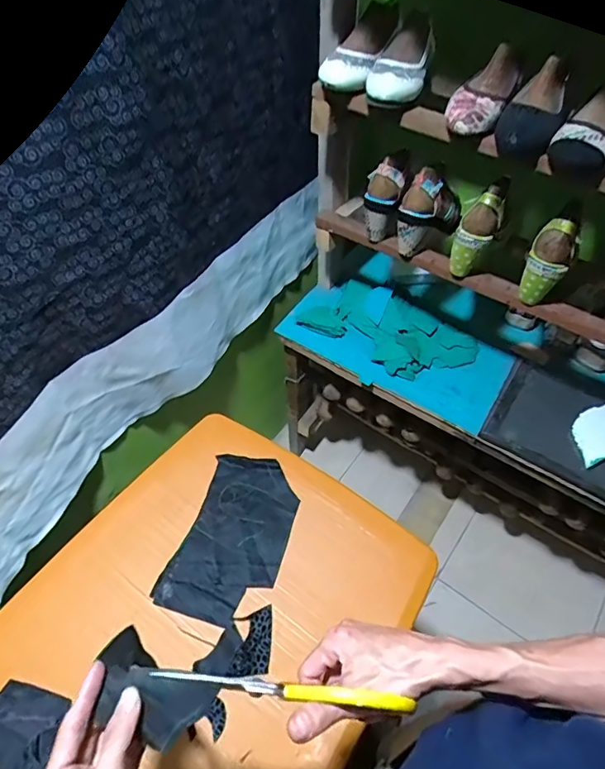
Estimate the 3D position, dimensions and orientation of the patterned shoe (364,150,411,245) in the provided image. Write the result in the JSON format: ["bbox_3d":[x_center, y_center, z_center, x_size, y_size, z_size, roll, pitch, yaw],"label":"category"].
[{"bbox_3d":[0.146,-0.333,0.879,0.073,0.163,0.060,31,36,22],"label":"patterned shoe"}]

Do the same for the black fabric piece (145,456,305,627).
[{"bbox_3d":[-0.101,0.228,0.746,0.154,0.007,0.253,16,54,12],"label":"black fabric piece"}]

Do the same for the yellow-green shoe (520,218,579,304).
[{"bbox_3d":[0.399,-0.199,0.789,0.067,0.140,0.065,25,57,18],"label":"yellow-green shoe"}]

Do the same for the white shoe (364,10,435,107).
[{"bbox_3d":[0.164,-0.529,0.772,0.077,0.065,0.271,13,54,10],"label":"white shoe"}]

